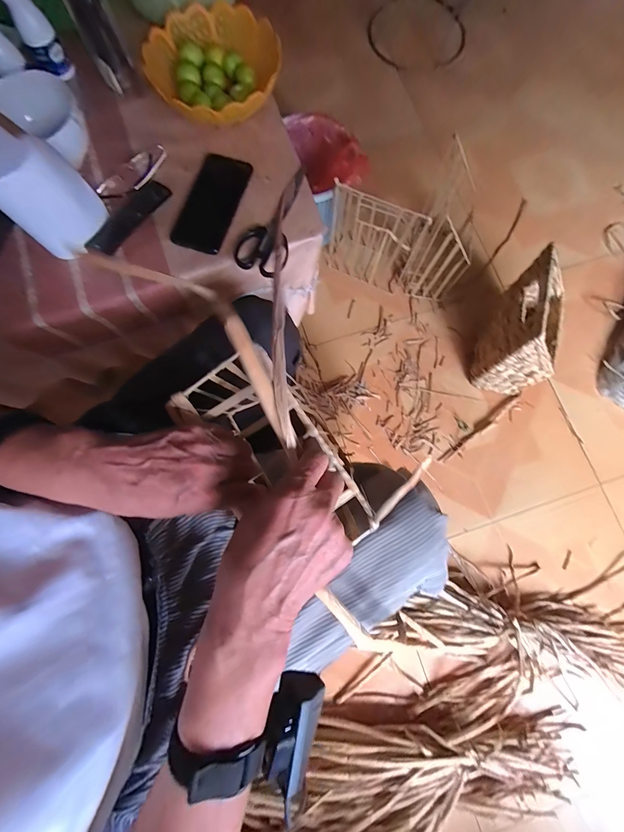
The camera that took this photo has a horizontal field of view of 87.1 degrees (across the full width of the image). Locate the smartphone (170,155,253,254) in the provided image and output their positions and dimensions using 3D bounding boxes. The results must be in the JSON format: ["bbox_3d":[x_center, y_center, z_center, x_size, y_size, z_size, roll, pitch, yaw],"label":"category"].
[{"bbox_3d":[-0.151,-0.326,0.498,0.073,0.013,0.164,17,80,3],"label":"smartphone"}]

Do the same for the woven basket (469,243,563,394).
[{"bbox_3d":[0.498,-0.199,0.768,0.123,0.292,0.221,14,80,2],"label":"woven basket"}]

